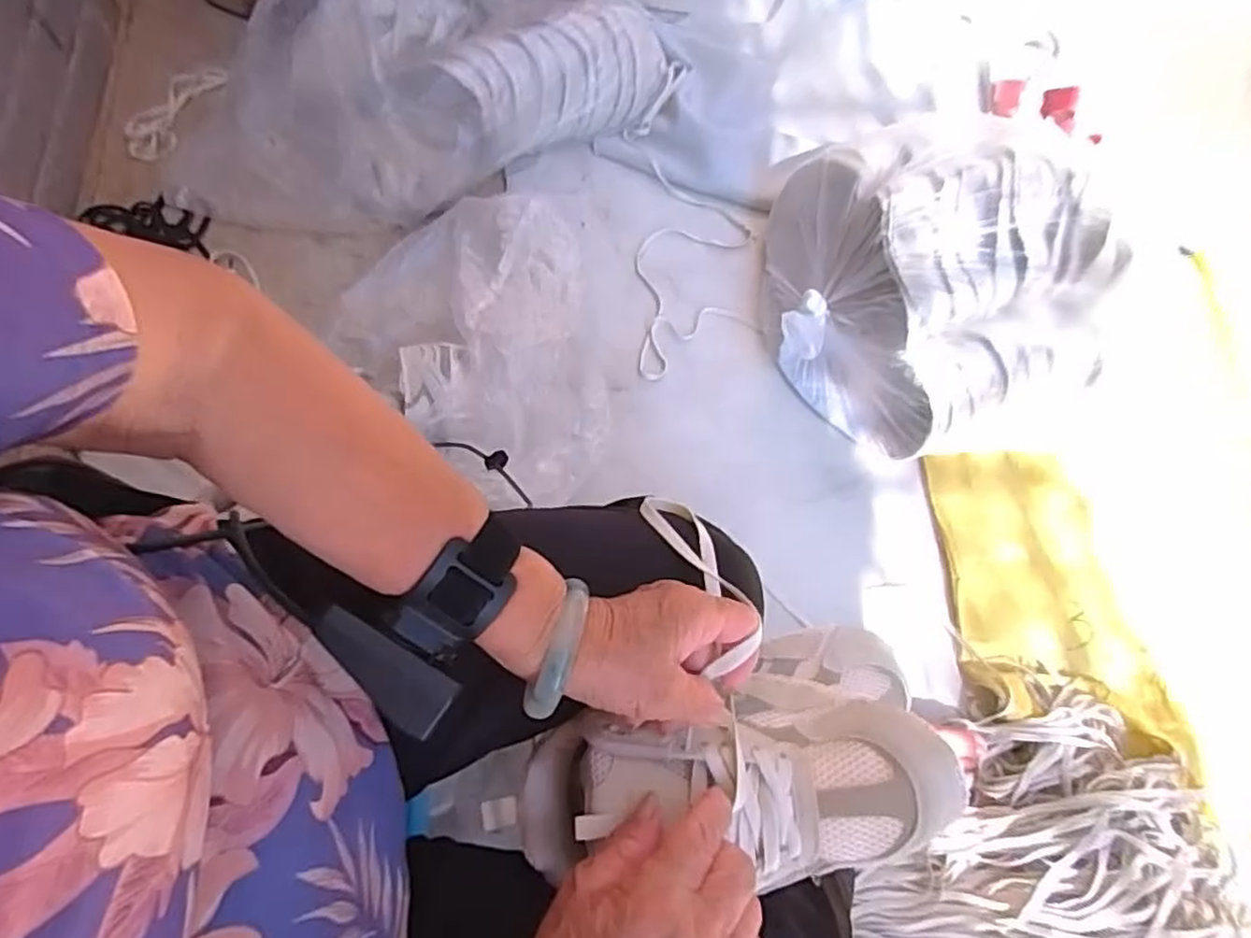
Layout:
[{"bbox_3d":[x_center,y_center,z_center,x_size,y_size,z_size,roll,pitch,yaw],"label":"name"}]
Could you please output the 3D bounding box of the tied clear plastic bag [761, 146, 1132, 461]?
[{"bbox_3d":[0.394,-0.232,0.862,0.387,0.200,0.401,0,69,-3],"label":"tied clear plastic bag"}]

